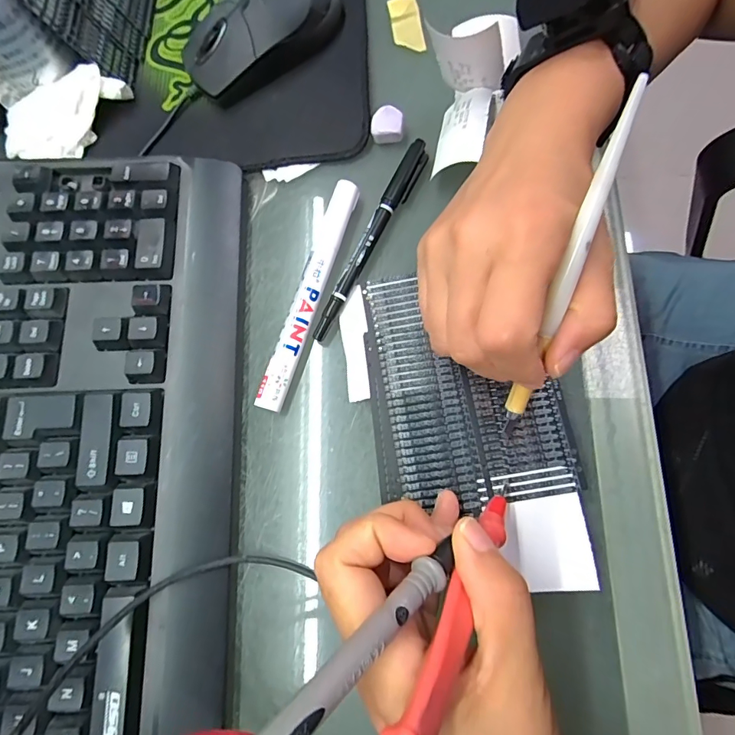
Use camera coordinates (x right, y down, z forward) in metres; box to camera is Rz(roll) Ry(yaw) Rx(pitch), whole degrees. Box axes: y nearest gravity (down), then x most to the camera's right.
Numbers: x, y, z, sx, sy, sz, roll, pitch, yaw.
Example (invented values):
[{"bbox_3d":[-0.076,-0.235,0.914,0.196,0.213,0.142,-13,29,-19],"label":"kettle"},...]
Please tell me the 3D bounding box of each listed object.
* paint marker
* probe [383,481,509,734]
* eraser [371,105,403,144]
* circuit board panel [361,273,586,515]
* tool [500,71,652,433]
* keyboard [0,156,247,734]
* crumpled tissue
[{"bbox_3d":[-0.033,-0.043,0.259,0.015,0.020,0.141,16,78,10],"label":"paint marker"},{"bbox_3d":[0.034,0.088,0.162,0.012,0.014,0.146,36,39,8],"label":"probe"},{"bbox_3d":[0.012,-0.154,0.282,0.019,0.011,0.019,-3,76,6],"label":"eraser"},{"bbox_3d":[0.049,0.007,0.232,0.095,0.004,0.122,-8,77,5],"label":"circuit board panel"},{"bbox_3d":[0.083,-0.033,0.188,0.008,0.151,0.006,12,30,2],"label":"tool"},{"bbox_3d":[-0.151,0.083,0.221,0.160,0.031,0.435,-2,74,-2],"label":"keyboard"},{"bbox_3d":[-0.203,-0.167,0.299,0.090,0.026,0.040,-30,77,7],"label":"crumpled tissue"}]

